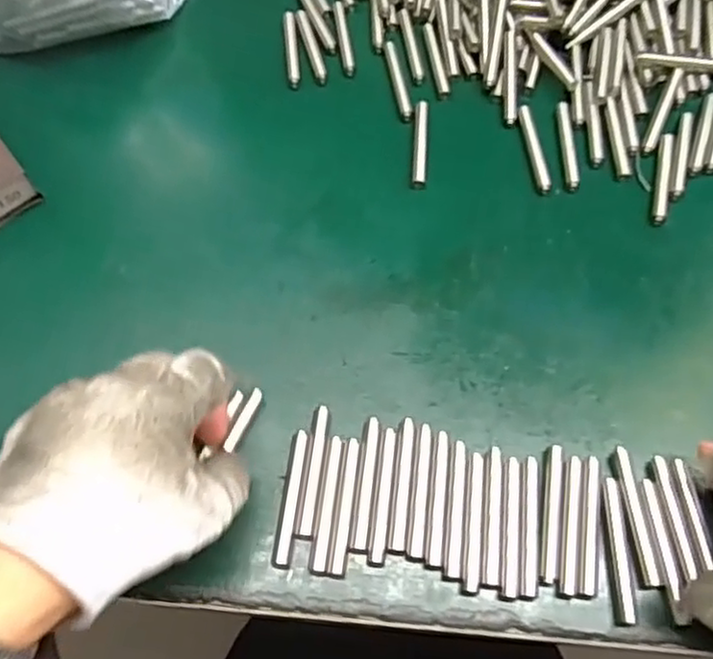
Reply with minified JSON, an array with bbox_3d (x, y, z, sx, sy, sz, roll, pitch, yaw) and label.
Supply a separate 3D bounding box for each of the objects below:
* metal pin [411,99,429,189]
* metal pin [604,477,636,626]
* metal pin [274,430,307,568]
[{"bbox_3d":[0.036,-0.104,0.387,0.008,0.005,0.058,4,63,2],"label":"metal pin"},{"bbox_3d":[0.109,0.091,0.287,0.007,0.004,0.058,2,63,1],"label":"metal pin"},{"bbox_3d":[-0.028,0.073,0.301,0.006,0.004,0.058,6,63,3],"label":"metal pin"}]

